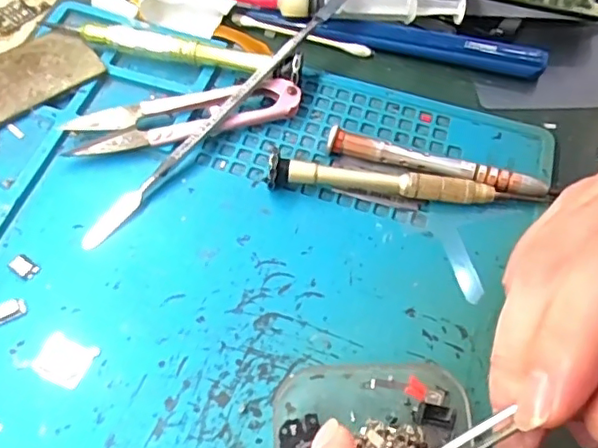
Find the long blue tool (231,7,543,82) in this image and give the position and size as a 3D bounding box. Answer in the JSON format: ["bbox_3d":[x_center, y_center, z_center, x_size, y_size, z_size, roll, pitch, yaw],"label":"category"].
[{"bbox_3d":[0.046,-0.093,0.293,0.147,0.012,0.014,11,59,3],"label":"long blue tool"}]

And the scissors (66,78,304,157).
[{"bbox_3d":[-0.049,-0.047,0.261,0.099,0.010,0.022,-13,61,-11],"label":"scissors"}]

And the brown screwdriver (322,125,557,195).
[{"bbox_3d":[0.060,-0.024,0.254,0.096,0.011,0.008,15,60,5],"label":"brown screwdriver"}]

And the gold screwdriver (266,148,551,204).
[{"bbox_3d":[0.044,-0.015,0.248,0.113,0.012,0.012,8,59,1],"label":"gold screwdriver"}]

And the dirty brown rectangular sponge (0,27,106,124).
[{"bbox_3d":[-0.121,-0.066,0.270,0.059,0.007,0.034,-34,67,-21],"label":"dirty brown rectangular sponge"}]

